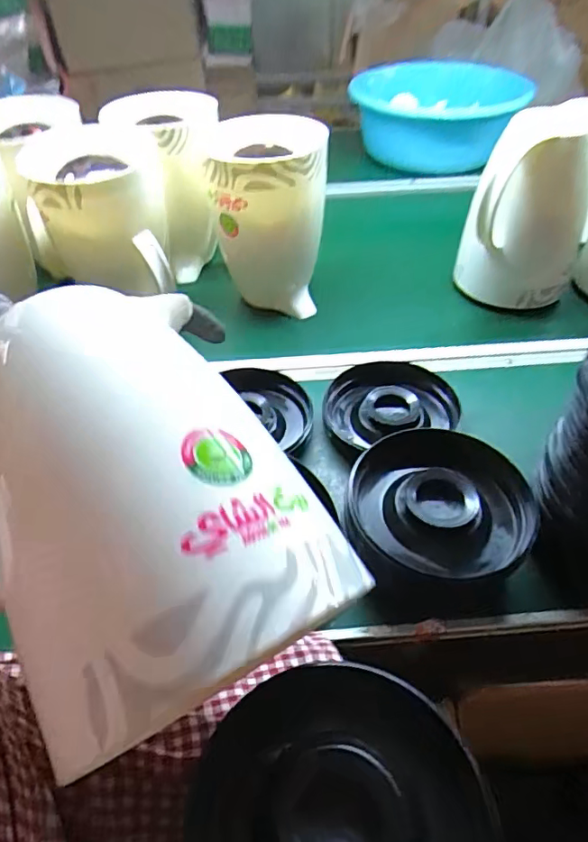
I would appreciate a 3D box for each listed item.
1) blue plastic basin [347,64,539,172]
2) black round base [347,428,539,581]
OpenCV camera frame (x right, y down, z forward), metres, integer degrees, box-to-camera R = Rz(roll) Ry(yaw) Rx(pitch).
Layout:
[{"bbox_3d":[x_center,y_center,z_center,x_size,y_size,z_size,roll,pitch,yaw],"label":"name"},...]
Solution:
[{"bbox_3d":[0.297,-0.665,1.170,0.332,0.140,0.332,-1,45,1],"label":"blue plastic basin"},{"bbox_3d":[0.130,0.069,0.479,0.157,0.037,0.141,-3,45,-1],"label":"black round base"}]

